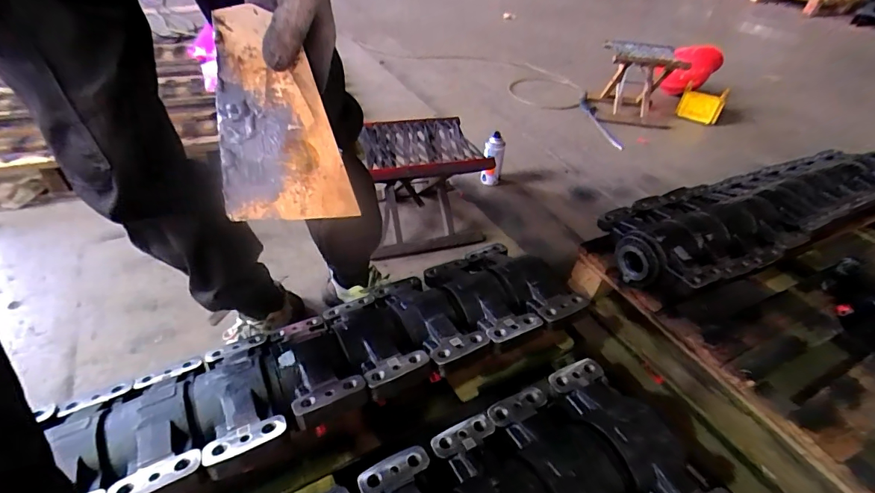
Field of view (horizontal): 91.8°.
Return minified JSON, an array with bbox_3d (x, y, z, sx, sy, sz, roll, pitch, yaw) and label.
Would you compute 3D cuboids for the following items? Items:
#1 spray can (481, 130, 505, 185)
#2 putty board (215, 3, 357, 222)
[{"bbox_3d":[0.165,-0.252,1.276,0.058,0.180,0.056,2,40,-2],"label":"spray can"},{"bbox_3d":[-0.137,-0.113,0.374,0.105,0.175,0.004,-5,5,-13],"label":"putty board"}]

